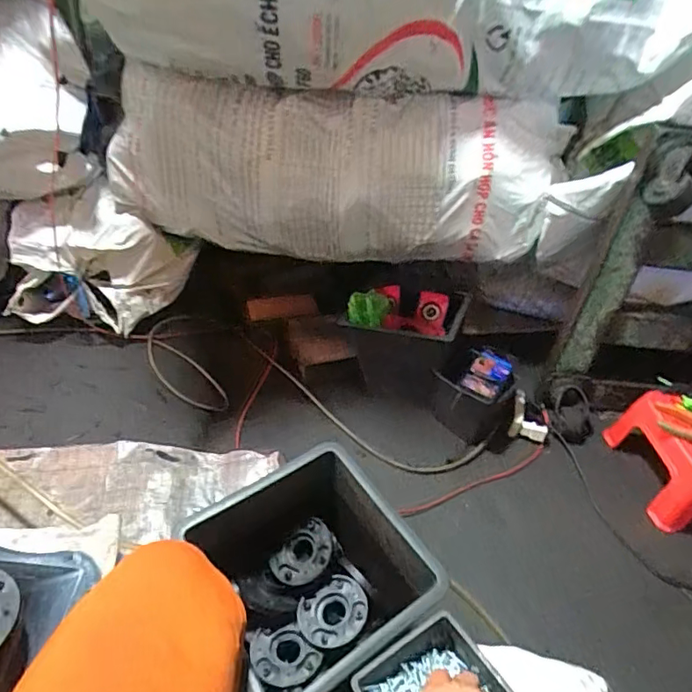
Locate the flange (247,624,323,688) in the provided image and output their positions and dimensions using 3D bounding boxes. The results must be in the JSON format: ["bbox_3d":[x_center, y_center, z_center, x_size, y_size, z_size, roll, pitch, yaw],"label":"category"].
[{"bbox_3d":[-0.080,0.401,0.676,0.091,0.015,0.070,-1,46,-8],"label":"flange"}]

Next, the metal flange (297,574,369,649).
[{"bbox_3d":[-0.015,0.361,0.706,0.093,0.024,0.080,-19,51,-24],"label":"metal flange"}]

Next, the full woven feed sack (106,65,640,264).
[{"bbox_3d":[-0.004,-0.321,1.016,0.901,0.302,0.177,6,45,-1],"label":"full woven feed sack"}]

